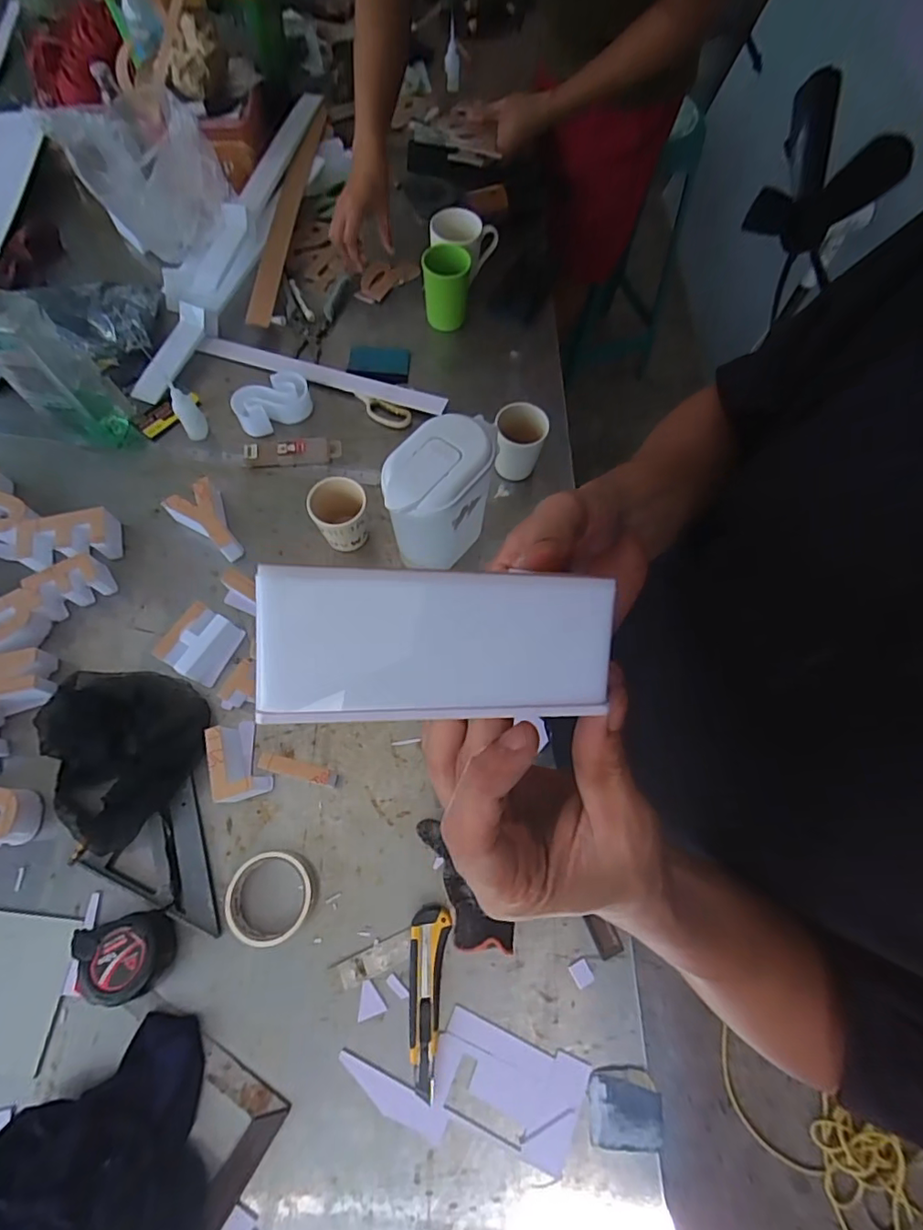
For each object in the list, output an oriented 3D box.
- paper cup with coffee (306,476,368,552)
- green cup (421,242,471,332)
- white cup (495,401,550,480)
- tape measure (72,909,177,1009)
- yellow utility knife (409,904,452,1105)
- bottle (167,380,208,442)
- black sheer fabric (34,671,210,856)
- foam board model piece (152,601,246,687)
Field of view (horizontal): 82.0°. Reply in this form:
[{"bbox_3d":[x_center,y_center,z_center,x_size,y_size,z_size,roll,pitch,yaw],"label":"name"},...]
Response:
[{"bbox_3d":[-0.161,-0.131,0.714,0.071,0.095,0.068,0,69,-1],"label":"paper cup with coffee"},{"bbox_3d":[-0.023,-0.525,0.859,0.074,0.106,0.066,-1,70,-4],"label":"green cup"},{"bbox_3d":[0.082,-0.242,0.761,0.068,0.099,0.070,0,69,-1],"label":"white cup"},{"bbox_3d":[-0.345,0.352,0.549,0.090,0.039,0.082,0,69,-1],"label":"tape measure"},{"bbox_3d":[-0.035,0.396,0.547,0.039,0.025,0.168,2,69,0],"label":"yellow utility knife"},{"bbox_3d":[-0.399,-0.296,0.773,0.034,0.074,0.036,-32,72,-12],"label":"bottle"},{"bbox_3d":[-0.414,0.149,0.637,0.205,0.032,0.188,34,72,12],"label":"black sheer fabric"},{"bbox_3d":[-0.327,0.037,0.670,0.067,0.047,0.083,25,70,9],"label":"foam board model piece"}]

